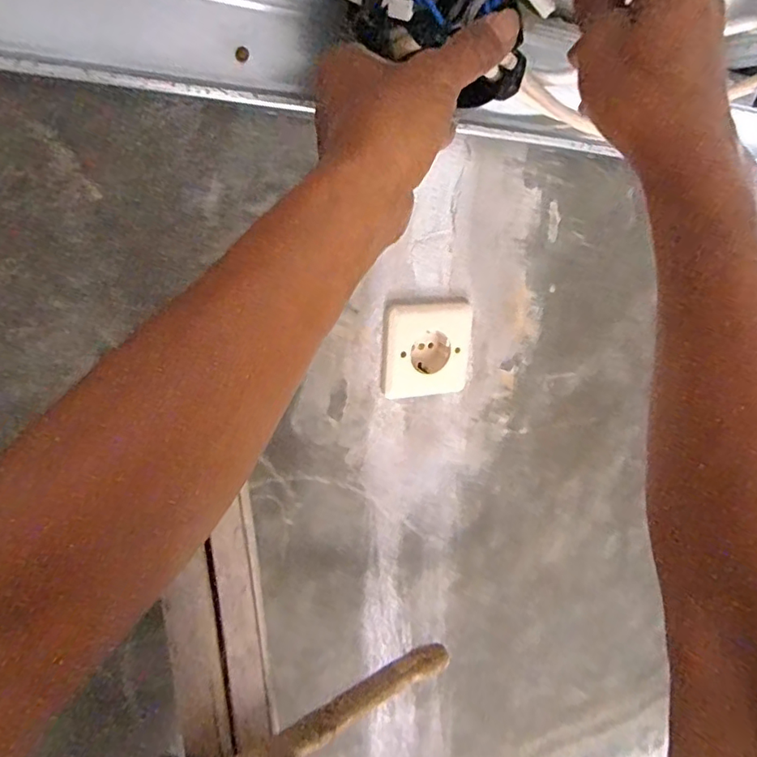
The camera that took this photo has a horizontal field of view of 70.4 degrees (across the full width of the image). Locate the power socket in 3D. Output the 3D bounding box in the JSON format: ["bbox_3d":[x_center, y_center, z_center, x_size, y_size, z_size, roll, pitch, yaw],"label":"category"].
[{"bbox_3d":[0.040,-0.026,0.461,0.080,0.084,0.018,-8,22,-21],"label":"power socket"}]

